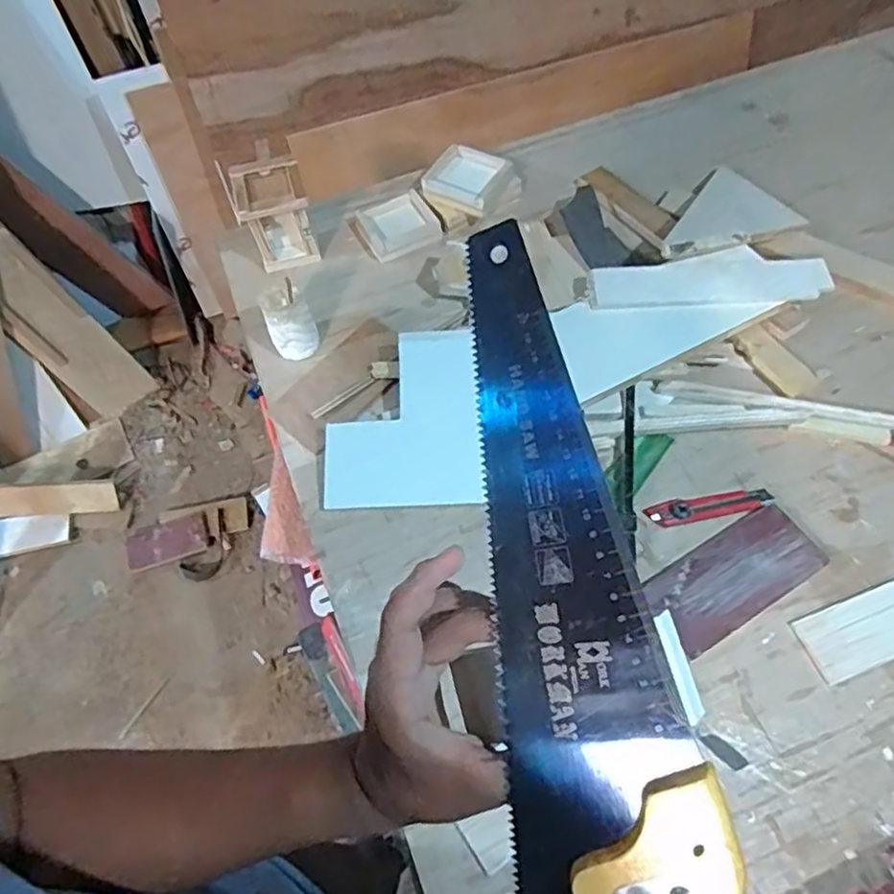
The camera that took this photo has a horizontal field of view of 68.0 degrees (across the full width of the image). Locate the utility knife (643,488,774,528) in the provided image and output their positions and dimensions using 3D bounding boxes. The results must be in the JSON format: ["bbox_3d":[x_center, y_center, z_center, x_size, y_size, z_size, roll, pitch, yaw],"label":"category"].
[{"bbox_3d":[0.319,0.072,0.809,0.149,0.012,0.033,-9,57,-2],"label":"utility knife"}]

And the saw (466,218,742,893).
[{"bbox_3d":[0.059,0.082,0.318,0.094,0.026,0.386,-15,79,21],"label":"saw"}]

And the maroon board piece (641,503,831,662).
[{"bbox_3d":[0.328,0.147,0.757,0.200,0.021,0.095,-28,60,-13],"label":"maroon board piece"}]

